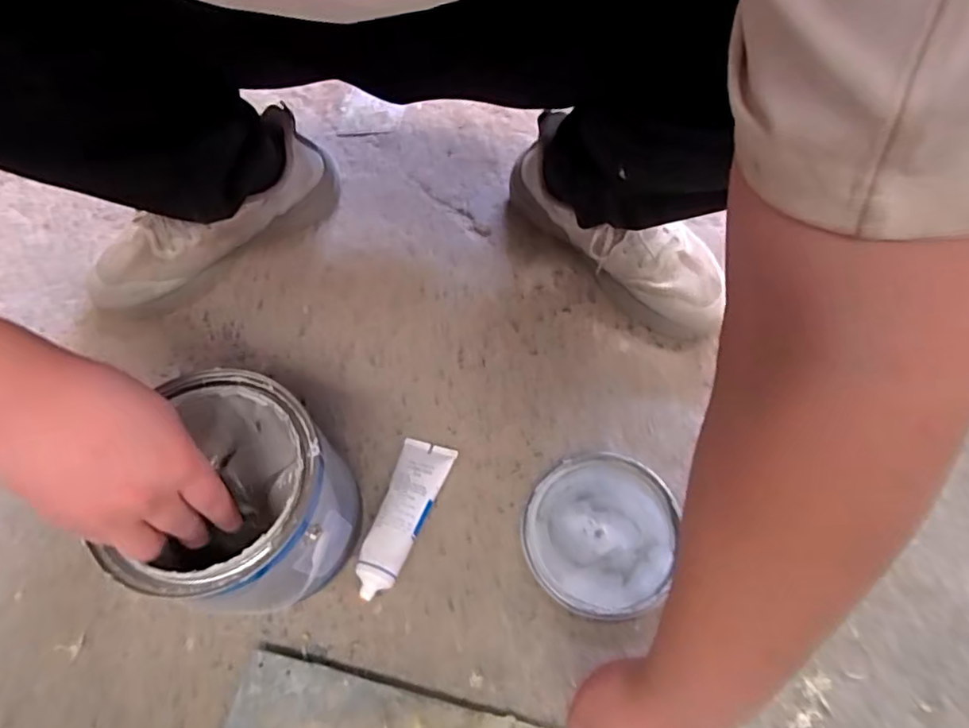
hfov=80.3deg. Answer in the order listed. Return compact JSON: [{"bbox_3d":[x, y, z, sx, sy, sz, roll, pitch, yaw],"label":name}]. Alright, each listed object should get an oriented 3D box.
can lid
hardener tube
[{"bbox_3d":[0.100,0.149,0.517,0.126,0.013,0.140,12,66,14],"label":"can lid"},{"bbox_3d":[-0.077,0.134,0.517,0.048,0.034,0.144,19,66,10],"label":"hardener tube"}]

